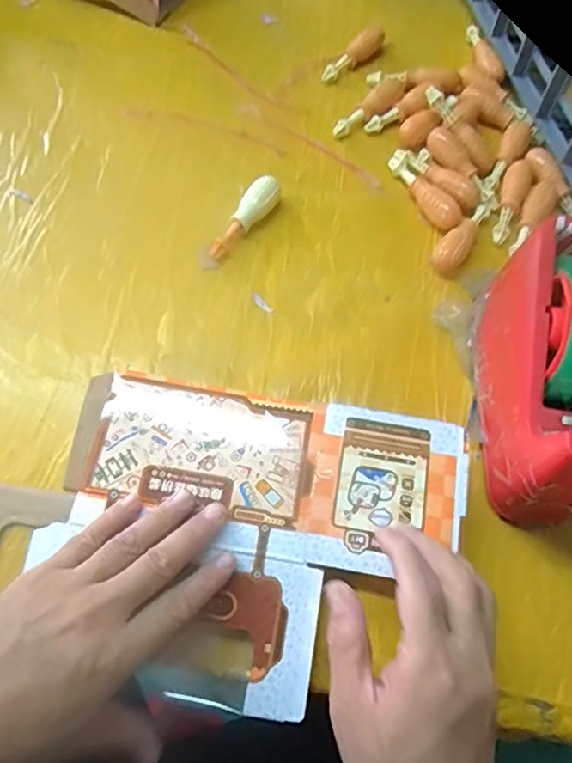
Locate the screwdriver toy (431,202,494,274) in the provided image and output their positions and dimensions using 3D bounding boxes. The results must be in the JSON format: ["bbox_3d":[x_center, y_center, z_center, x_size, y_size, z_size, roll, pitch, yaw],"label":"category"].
[{"bbox_3d":[0.164,-0.135,0.507,0.025,0.021,0.096,34,67,12],"label":"screwdriver toy"}]

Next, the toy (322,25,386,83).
[{"bbox_3d":[0.074,-0.354,0.605,0.023,0.026,0.087,39,68,14],"label":"toy"}]

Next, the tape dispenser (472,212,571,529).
[{"bbox_3d":[0.186,-0.010,0.399,0.076,0.114,0.200,11,64,2],"label":"tape dispenser"}]

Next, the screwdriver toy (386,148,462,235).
[{"bbox_3d":[0.130,-0.182,0.529,0.026,0.019,0.101,-28,69,-16],"label":"screwdriver toy"}]

